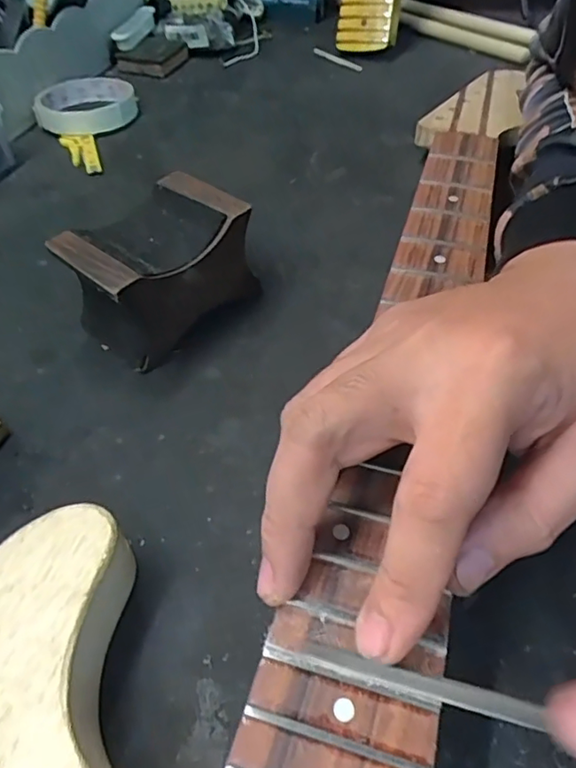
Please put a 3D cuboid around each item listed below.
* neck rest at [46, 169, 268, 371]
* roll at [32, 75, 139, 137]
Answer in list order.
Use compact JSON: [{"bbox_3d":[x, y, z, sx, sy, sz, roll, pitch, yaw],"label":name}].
[{"bbox_3d":[-0.068,-0.063,0.312,0.067,0.060,0.095,35,59,27],"label":"neck rest"},{"bbox_3d":[-0.177,-0.245,0.492,0.085,0.022,0.084,-15,50,-9],"label":"roll"}]

